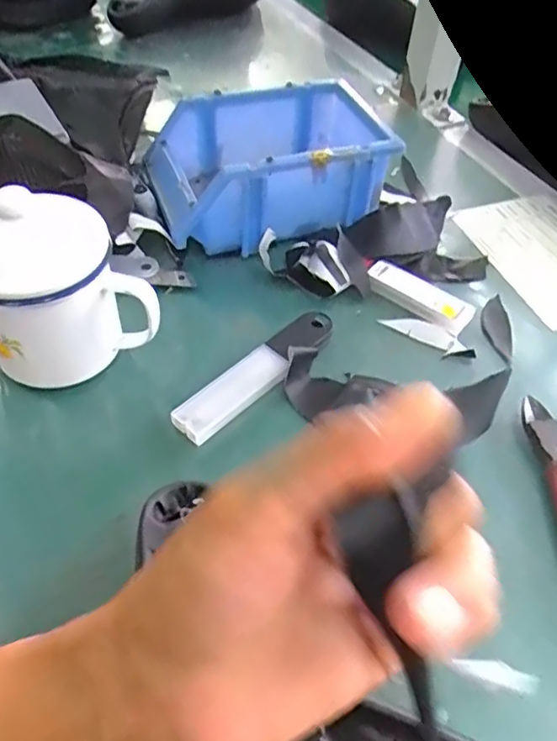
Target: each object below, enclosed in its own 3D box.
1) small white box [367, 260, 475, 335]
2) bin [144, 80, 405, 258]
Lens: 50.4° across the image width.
[{"bbox_3d":[0.102,-0.054,0.432,0.078,0.013,0.027,29,53,20],"label":"small white box"},{"bbox_3d":[-0.007,-0.164,0.474,0.182,0.072,0.122,-13,51,-15],"label":"bin"}]

